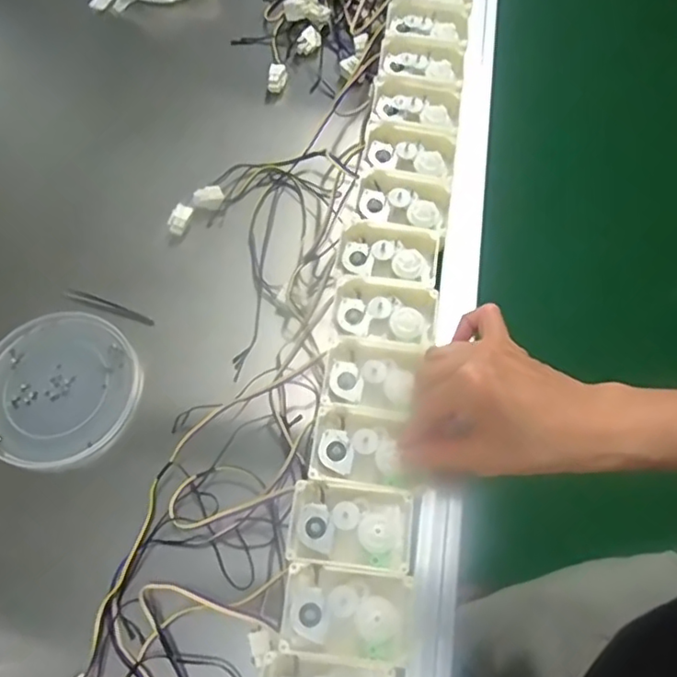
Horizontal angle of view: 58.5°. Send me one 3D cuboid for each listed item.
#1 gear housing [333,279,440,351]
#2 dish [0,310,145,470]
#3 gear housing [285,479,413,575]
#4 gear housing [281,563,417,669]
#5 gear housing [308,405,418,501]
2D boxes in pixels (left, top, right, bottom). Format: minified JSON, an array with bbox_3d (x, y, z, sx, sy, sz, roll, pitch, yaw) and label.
[{"bbox_3d":[0.037,-0.012,0.468,0.077,0.036,0.053,5,65,5],"label":"gear housing"},{"bbox_3d":[-0.287,0.045,0.605,0.167,0.023,0.153,-1,65,3],"label":"dish"},{"bbox_3d":[0.007,0.121,0.391,0.076,0.018,0.050,6,65,6],"label":"gear housing"},{"bbox_3d":[0.006,0.168,0.369,0.073,0.021,0.050,6,65,6],"label":"gear housing"},{"bbox_3d":[0.018,0.077,0.415,0.070,0.021,0.054,9,66,7],"label":"gear housing"}]

